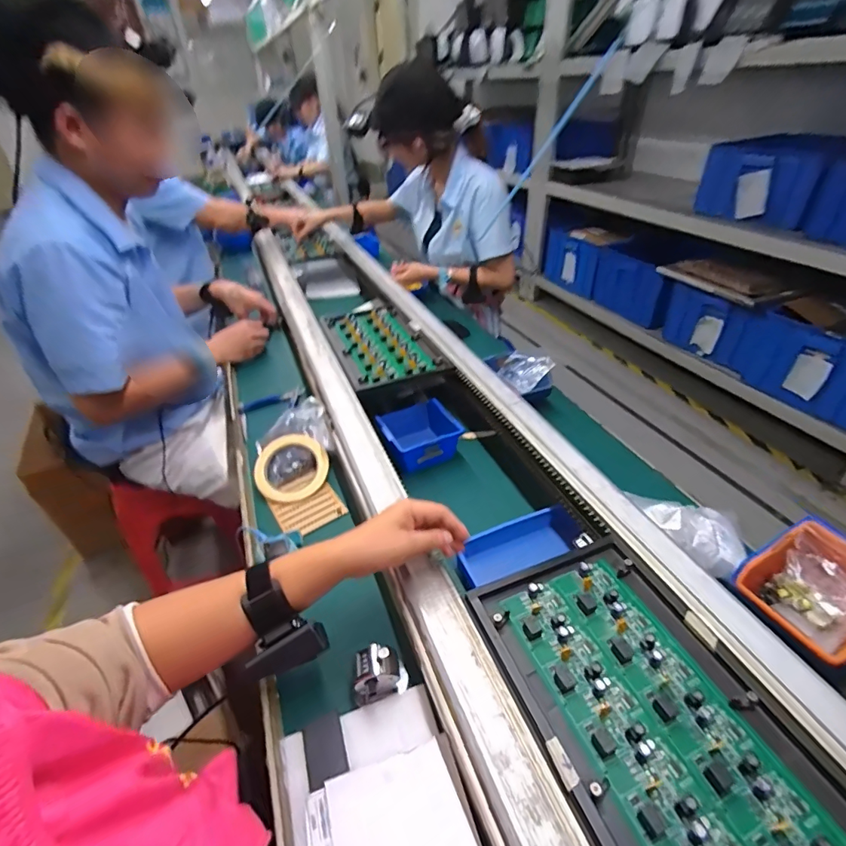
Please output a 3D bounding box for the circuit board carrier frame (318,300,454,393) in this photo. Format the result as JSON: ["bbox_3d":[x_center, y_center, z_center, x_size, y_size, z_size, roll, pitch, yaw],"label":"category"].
[{"bbox_3d":[-0.097,-0.175,0.917,0.175,0.022,0.350,-15,40,-16],"label":"circuit board carrier frame"}]

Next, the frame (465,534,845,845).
[{"bbox_3d":[0.190,0.240,0.349,0.186,0.017,0.323,-15,40,-16],"label":"frame"}]

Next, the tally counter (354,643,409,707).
[{"bbox_3d":[-0.043,0.228,0.412,0.049,0.042,0.031,-16,40,-17],"label":"tally counter"}]

